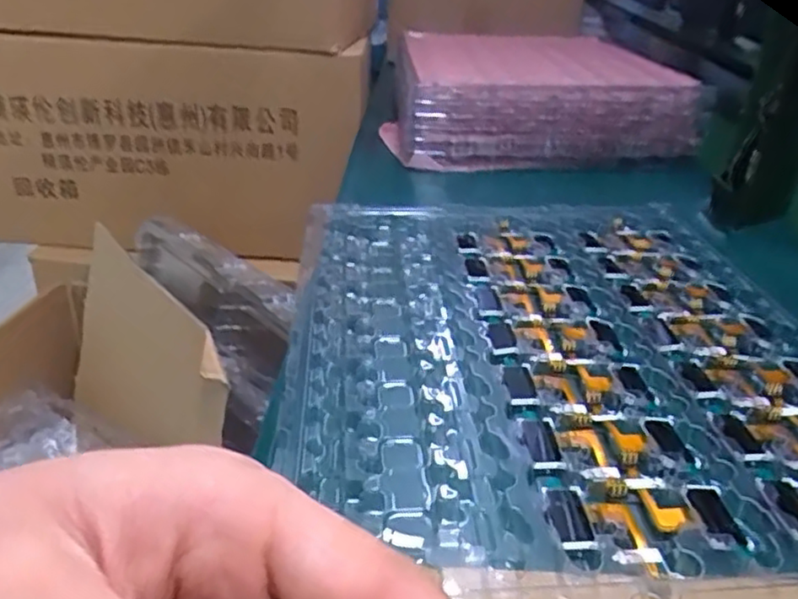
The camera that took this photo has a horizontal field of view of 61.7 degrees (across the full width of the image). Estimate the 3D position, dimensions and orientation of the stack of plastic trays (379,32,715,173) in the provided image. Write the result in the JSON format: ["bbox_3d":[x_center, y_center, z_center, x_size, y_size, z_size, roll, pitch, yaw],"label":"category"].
[{"bbox_3d":[0.145,-0.270,0.844,0.324,0.071,0.369,1,30,-5],"label":"stack of plastic trays"}]

